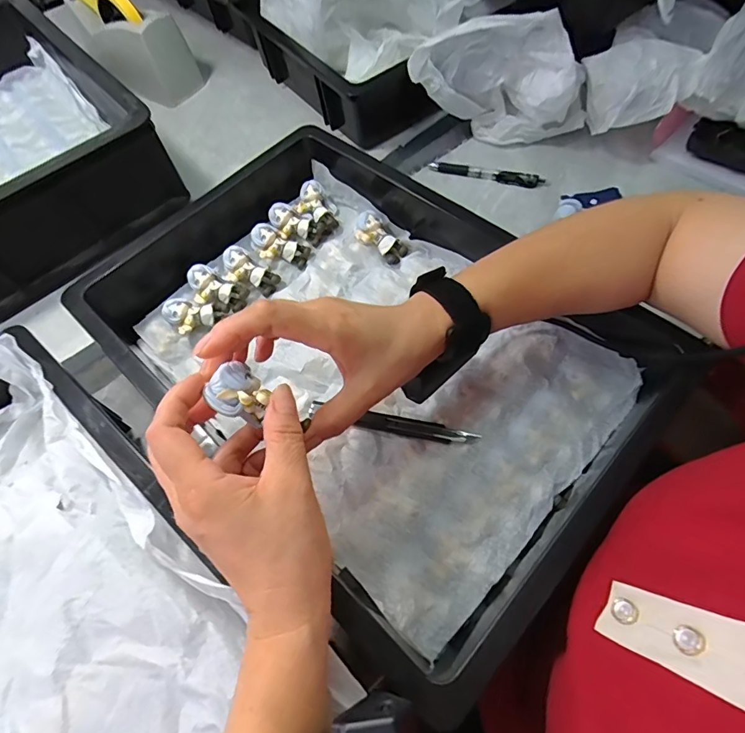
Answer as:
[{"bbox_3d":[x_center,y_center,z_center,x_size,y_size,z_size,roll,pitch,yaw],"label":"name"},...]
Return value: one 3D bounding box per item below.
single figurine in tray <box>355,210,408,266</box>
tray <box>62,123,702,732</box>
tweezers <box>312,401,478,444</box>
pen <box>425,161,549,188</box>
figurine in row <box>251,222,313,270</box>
[{"bbox_3d":[0.007,-0.135,0.471,0.064,0.020,0.034,44,66,0],"label":"single figurine in tray"},{"bbox_3d":[-0.024,-0.029,0.390,0.480,0.100,0.306,40,72,21],"label":"tray"},{"bbox_3d":[0.016,0.048,0.376,0.143,0.008,0.016,11,59,6],"label":"tweezers"},{"bbox_3d":[0.140,-0.235,0.545,0.144,0.013,0.012,16,24,17],"label":"pen"},{"bbox_3d":[-0.100,-0.128,0.478,0.062,0.020,0.037,24,58,-15],"label":"figurine in row"}]

